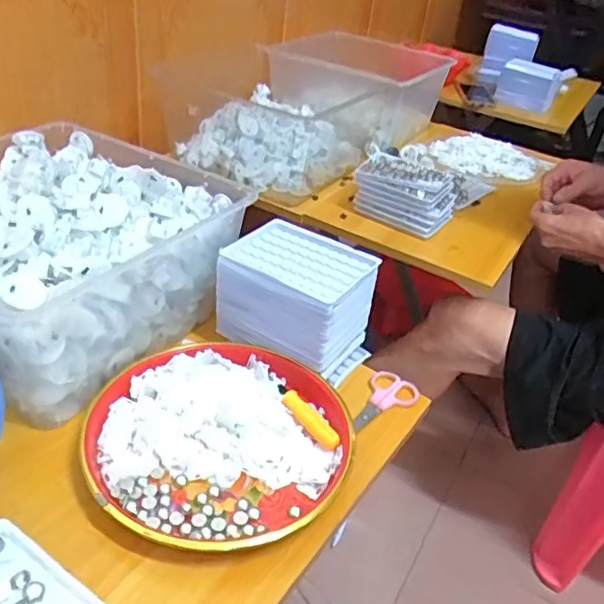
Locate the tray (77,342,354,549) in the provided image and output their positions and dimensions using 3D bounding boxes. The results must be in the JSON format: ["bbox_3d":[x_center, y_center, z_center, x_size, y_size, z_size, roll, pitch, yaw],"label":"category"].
[{"bbox_3d":[-0.069,0.112,0.505,0.215,0.030,0.197,5,35,-4],"label":"tray"}]

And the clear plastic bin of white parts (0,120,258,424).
[{"bbox_3d":[-0.251,-0.055,0.596,0.274,0.134,0.287,24,38,22],"label":"clear plastic bin of white parts"}]

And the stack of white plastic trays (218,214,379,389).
[{"bbox_3d":[-0.004,-0.006,0.594,0.133,0.092,0.094,25,39,22],"label":"stack of white plastic trays"}]

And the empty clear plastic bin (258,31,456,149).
[{"bbox_3d":[0.116,-0.427,1.158,0.266,0.126,0.351,26,39,23],"label":"empty clear plastic bin"}]

